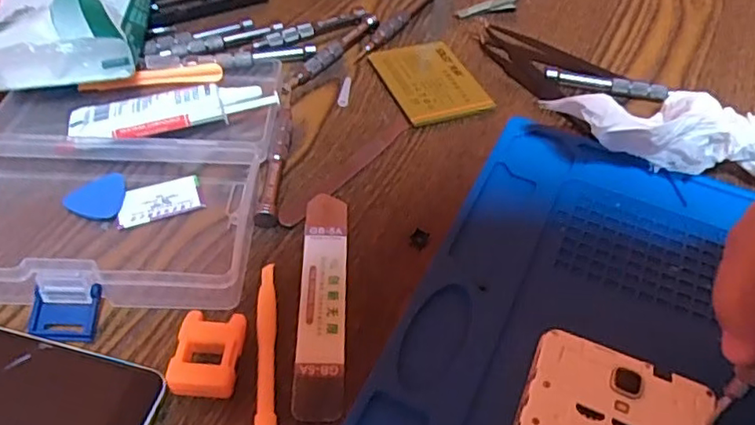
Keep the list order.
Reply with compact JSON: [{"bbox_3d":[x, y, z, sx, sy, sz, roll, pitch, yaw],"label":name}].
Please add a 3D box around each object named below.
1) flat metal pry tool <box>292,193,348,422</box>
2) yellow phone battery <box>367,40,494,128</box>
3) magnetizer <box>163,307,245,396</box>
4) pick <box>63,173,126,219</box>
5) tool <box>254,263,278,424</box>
[{"bbox_3d":[-0.025,0.036,0.275,0.021,0.004,0.117,1,48,-3],"label":"flat metal pry tool"},{"bbox_3d":[0.033,-0.084,0.386,0.053,0.005,0.074,-15,51,-16],"label":"yellow phone battery"},{"bbox_3d":[-0.068,0.058,0.247,0.026,0.011,0.036,4,48,0],"label":"magnetizer"},{"bbox_3d":[-0.138,-0.007,0.305,0.030,0.004,0.026,-33,58,-31],"label":"pick"},{"bbox_3d":[-0.046,0.057,0.255,0.009,0.005,0.082,-3,48,-6],"label":"tool"}]

